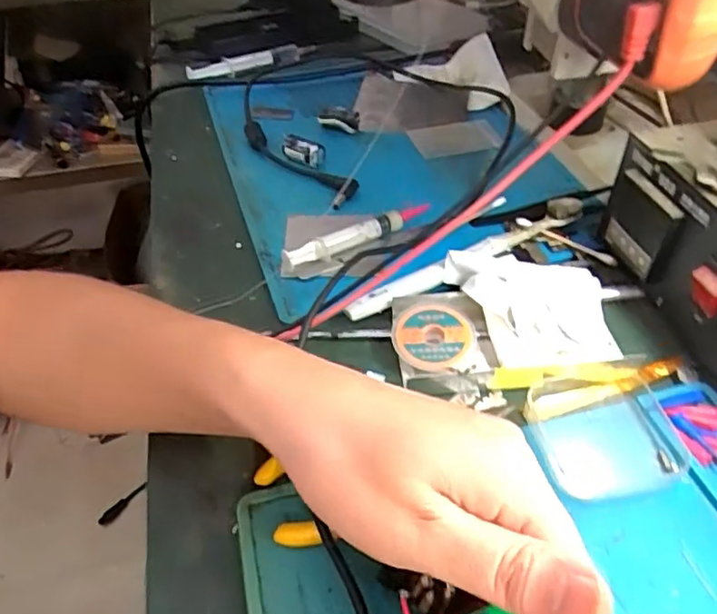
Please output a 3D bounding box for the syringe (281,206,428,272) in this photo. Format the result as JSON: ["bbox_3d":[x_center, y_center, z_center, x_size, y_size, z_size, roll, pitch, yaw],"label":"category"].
[{"bbox_3d":[0.001,-0.049,0.410,0.113,0.016,0.011,-25,48,-22],"label":"syringe"}]

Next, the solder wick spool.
[{"bbox_3d":[0.042,0.016,0.337,0.044,0.008,0.041,-1,44,1],"label":"solder wick spool"}]

